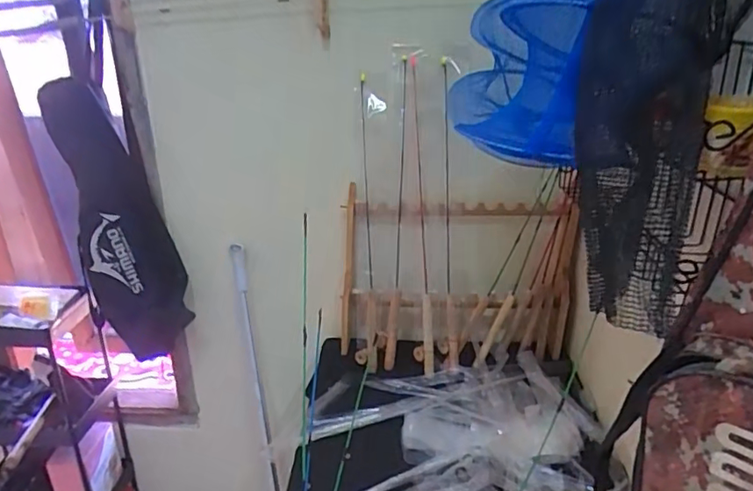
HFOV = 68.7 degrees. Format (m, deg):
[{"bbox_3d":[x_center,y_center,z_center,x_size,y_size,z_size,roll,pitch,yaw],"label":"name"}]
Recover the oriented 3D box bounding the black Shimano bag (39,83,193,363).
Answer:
[{"bbox_3d":[-0.522,-0.053,1.129,0.101,0.576,0.173,-8,11,46],"label":"black Shimano bag"}]

